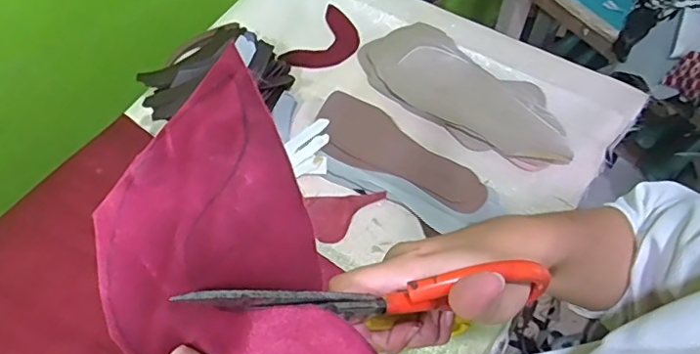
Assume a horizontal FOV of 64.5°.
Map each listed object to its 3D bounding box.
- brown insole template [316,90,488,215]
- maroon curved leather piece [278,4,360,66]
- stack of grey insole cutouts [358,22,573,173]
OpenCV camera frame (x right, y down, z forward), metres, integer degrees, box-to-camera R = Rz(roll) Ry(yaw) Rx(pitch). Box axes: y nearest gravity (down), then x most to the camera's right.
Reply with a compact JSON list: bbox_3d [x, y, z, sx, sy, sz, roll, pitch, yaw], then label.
[{"bbox_3d":[0.065,-0.037,0.744,0.252,0.006,0.098,25,63,17],"label":"brown insole template"},{"bbox_3d":[-0.037,-0.207,0.867,0.083,0.011,0.123,37,72,12],"label":"maroon curved leather piece"},{"bbox_3d":[0.160,-0.124,0.776,0.316,0.026,0.130,33,65,20],"label":"stack of grey insole cutouts"}]

